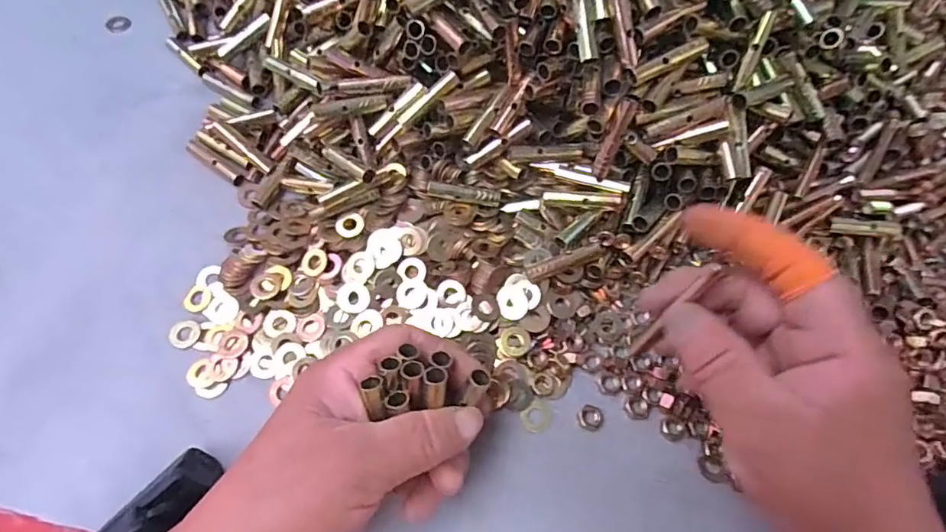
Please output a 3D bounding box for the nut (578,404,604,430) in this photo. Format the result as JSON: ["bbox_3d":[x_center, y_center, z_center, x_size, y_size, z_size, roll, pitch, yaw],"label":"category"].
[{"bbox_3d":[0.063,0.081,0.271,0.014,0.004,0.013,0,63,0],"label":"nut"}]

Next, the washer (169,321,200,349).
[{"bbox_3d":[-0.159,0.037,0.281,0.016,0.004,0.016,0,63,0],"label":"washer"}]

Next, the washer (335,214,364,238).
[{"bbox_3d":[-0.073,-0.024,0.305,0.017,0.004,0.015,-22,65,-11],"label":"washer"}]

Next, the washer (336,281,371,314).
[{"bbox_3d":[-0.067,0.018,0.288,0.018,0.005,0.016,16,64,8],"label":"washer"}]

